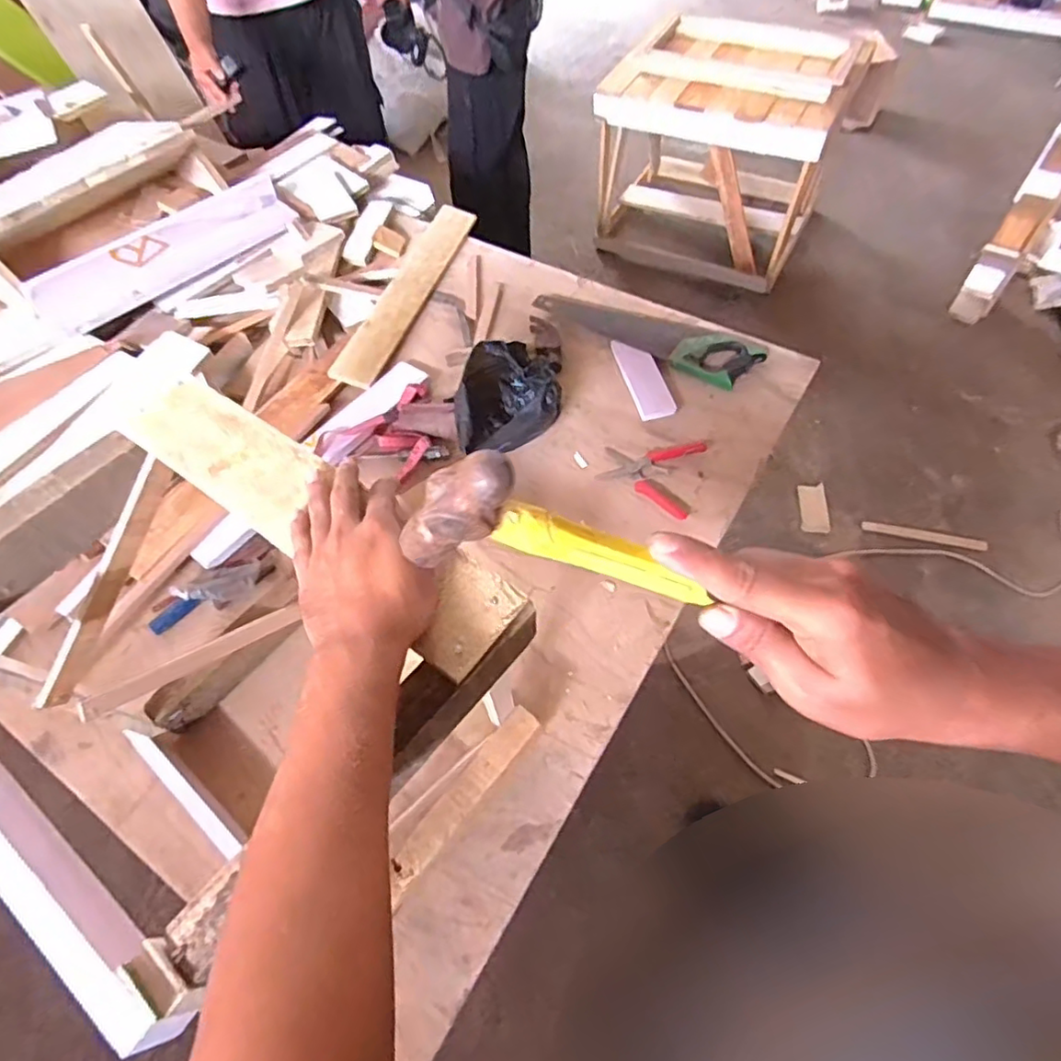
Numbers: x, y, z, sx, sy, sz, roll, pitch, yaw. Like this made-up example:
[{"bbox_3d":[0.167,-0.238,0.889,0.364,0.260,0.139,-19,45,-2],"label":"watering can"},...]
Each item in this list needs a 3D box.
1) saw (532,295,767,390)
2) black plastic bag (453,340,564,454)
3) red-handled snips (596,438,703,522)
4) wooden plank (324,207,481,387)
[{"bbox_3d":[0.233,-0.400,1.176,0.425,0.030,0.135,29,65,19],"label":"saw"},{"bbox_3d":[-0.035,-0.221,1.024,0.181,0.113,0.175,-6,58,0],"label":"black plastic bag"},{"bbox_3d":[0.196,-0.100,1.005,0.153,0.031,0.140,17,61,14],"label":"red-handled snips"},{"bbox_3d":[-0.255,-0.510,1.268,0.100,0.023,0.569,15,61,12],"label":"wooden plank"}]

